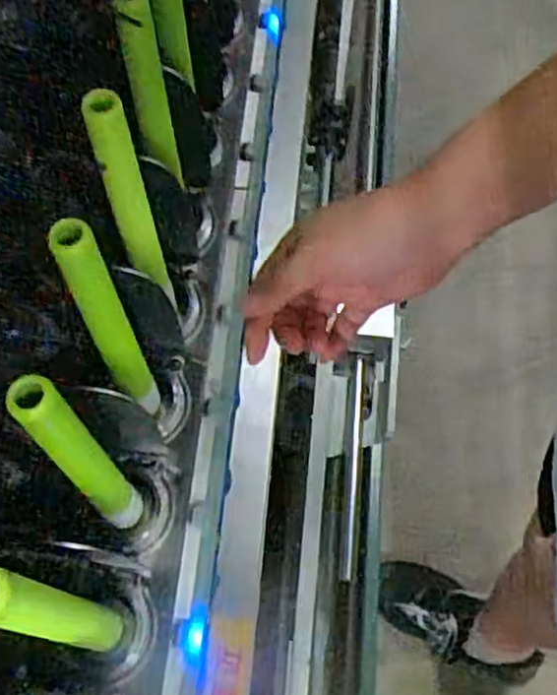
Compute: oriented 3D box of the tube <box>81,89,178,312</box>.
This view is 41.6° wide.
[{"bbox_3d":[-0.078,-0.073,0.395,0.019,0.161,0.016,-28,69,-13],"label":"tube"}]

